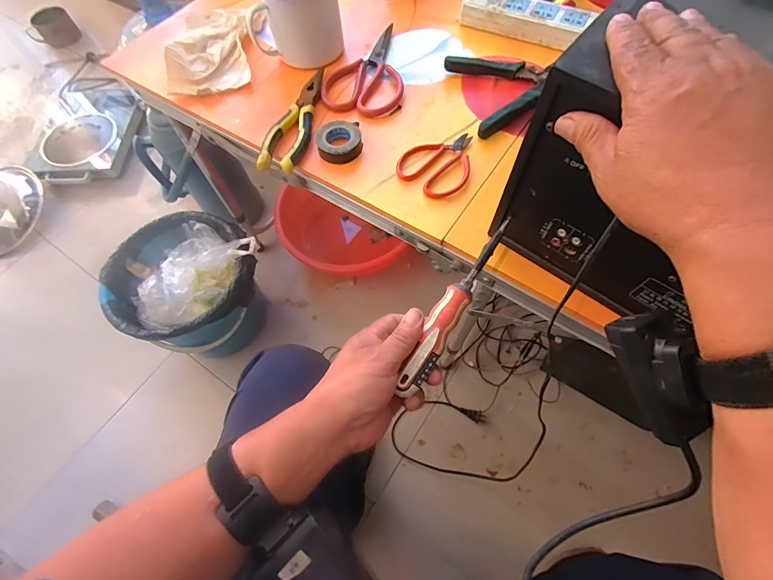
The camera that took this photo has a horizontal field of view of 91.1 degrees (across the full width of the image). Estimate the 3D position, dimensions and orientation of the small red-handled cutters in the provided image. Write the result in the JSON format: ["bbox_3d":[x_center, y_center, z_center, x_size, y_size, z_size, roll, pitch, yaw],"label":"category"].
[{"bbox_3d":[0.067,-0.154,0.451,0.080,0.005,0.100,36,71,18],"label":"small red-handled cutters"}]

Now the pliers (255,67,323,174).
[{"bbox_3d":[-0.117,-0.217,0.484,0.050,0.017,0.171,6,65,6],"label":"pliers"}]

